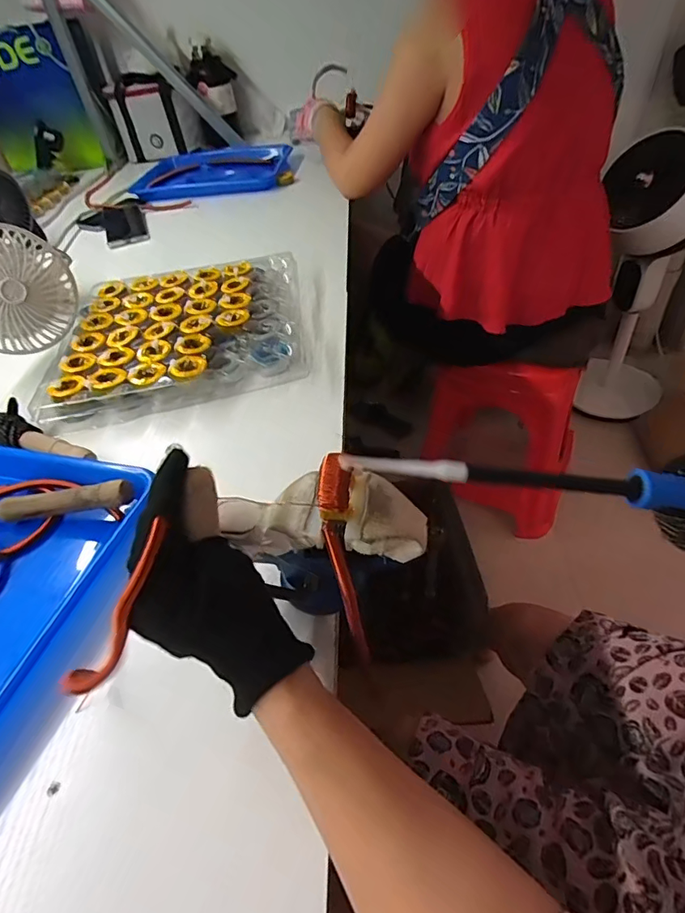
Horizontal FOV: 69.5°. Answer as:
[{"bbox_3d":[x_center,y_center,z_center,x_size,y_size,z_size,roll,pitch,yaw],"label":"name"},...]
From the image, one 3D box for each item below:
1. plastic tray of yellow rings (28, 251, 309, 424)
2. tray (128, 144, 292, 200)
[{"bbox_3d":[-0.206,-0.167,0.626,0.306,0.030,0.285,-10,45,-3],"label":"plastic tray of yellow rings"},{"bbox_3d":[-0.289,-0.633,1.108,0.352,0.042,0.274,-2,45,5],"label":"tray"}]

